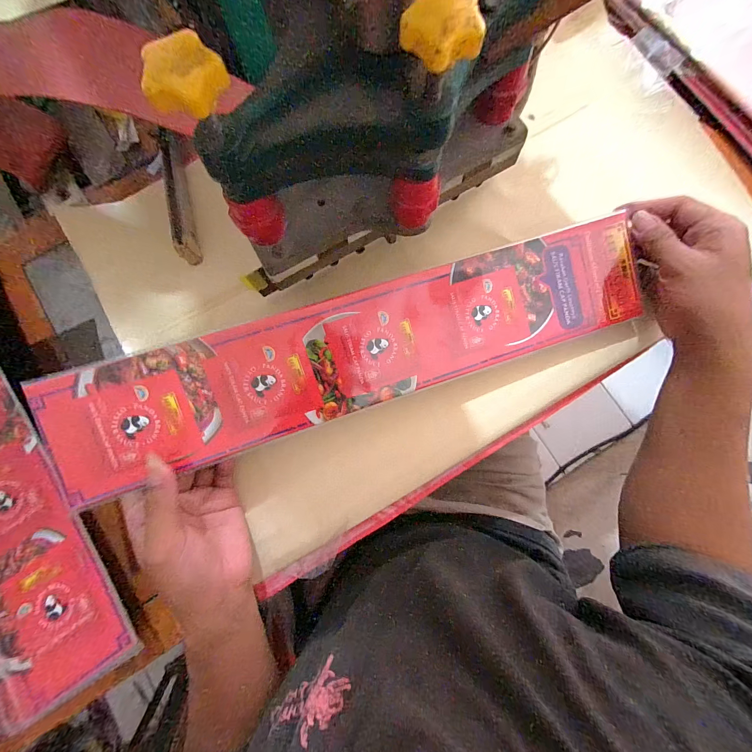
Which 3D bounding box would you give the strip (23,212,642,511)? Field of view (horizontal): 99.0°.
[{"bbox_3d":[-0.006,-0.028,0.294,0.543,0.012,0.106,-19,97,-8],"label":"strip"}]

